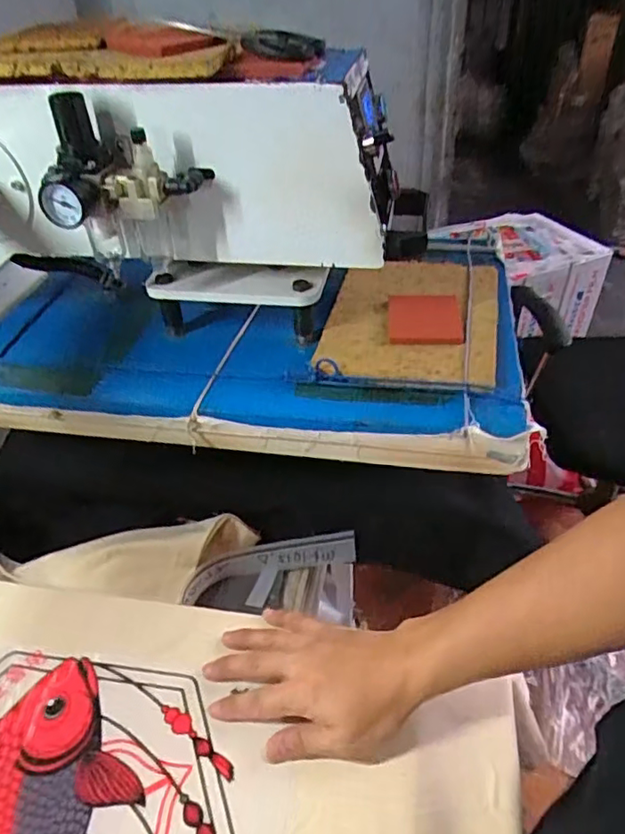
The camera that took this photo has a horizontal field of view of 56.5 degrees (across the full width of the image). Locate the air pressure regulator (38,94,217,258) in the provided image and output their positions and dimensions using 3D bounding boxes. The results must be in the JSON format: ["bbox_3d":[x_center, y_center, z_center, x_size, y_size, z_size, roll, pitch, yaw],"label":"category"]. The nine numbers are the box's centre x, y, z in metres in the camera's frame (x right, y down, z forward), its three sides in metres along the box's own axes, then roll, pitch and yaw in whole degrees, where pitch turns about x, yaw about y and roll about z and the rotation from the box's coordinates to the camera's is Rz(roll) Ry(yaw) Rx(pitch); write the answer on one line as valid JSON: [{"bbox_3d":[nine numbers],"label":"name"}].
[{"bbox_3d":[-0.160,-0.201,0.505,0.132,0.126,0.072,-1,41,4],"label":"air pressure regulator"}]

